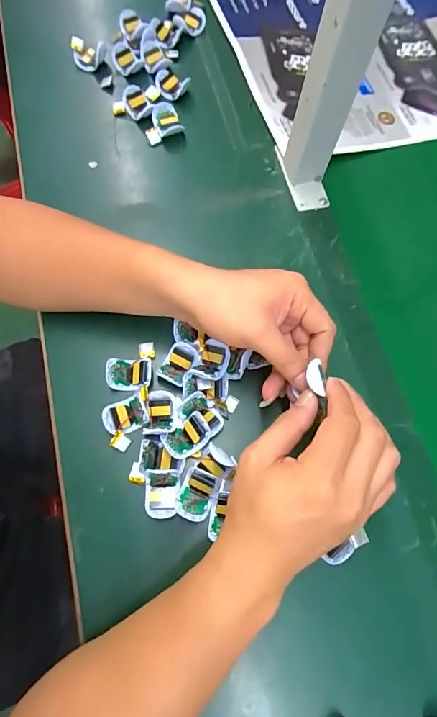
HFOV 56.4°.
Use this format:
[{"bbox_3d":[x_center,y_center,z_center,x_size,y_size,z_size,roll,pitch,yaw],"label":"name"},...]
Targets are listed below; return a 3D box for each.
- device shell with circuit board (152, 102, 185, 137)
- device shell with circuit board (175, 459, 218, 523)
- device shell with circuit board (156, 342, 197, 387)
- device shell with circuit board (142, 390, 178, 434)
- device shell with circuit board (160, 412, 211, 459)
[{"bbox_3d":[-0.063,-0.285,0.493,0.029,0.021,0.042,-23,73,-10],"label":"device shell with circuit board"},{"bbox_3d":[-0.019,0.114,0.352,0.029,0.016,0.048,17,71,4],"label":"device shell with circuit board"},{"bbox_3d":[-0.039,0.005,0.391,0.028,0.010,0.041,23,72,6],"label":"device shell with circuit board"},{"bbox_3d":[-0.053,0.049,0.373,0.028,0.017,0.039,0,71,-2],"label":"device shell with circuit board"},{"bbox_3d":[-0.028,0.071,0.366,0.042,0.022,0.028,-33,75,-13],"label":"device shell with circuit board"}]

